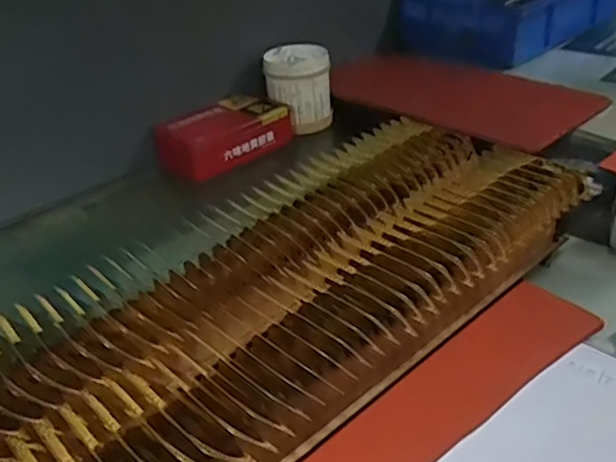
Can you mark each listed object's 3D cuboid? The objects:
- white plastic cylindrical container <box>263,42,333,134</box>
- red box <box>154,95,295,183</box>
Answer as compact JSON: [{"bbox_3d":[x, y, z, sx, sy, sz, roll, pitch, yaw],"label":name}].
[{"bbox_3d":[-0.014,-0.210,0.874,0.093,0.102,0.099,-6,33,-1],"label":"white plastic cylindrical container"},{"bbox_3d":[-0.108,-0.133,0.818,0.112,0.057,0.172,23,42,36],"label":"red box"}]

